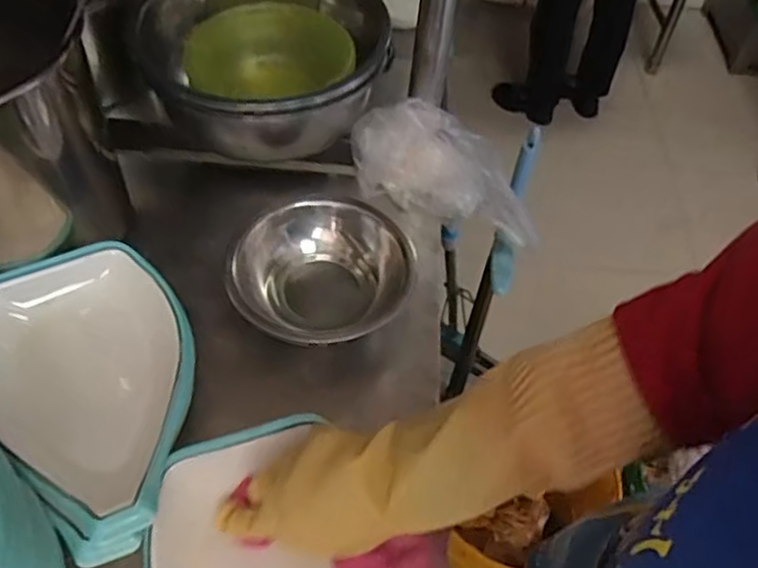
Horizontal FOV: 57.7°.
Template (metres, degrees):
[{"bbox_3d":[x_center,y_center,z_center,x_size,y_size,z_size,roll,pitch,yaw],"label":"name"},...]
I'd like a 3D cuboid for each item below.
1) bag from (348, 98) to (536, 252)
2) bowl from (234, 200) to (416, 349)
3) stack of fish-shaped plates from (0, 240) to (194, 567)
[{"bbox_3d":[0.094,-0.100,0.783,0.273,0.106,0.101,24,47,-30],"label":"bag"},{"bbox_3d":[-0.053,-0.008,0.653,0.165,0.066,0.151,2,51,-3],"label":"bowl"},{"bbox_3d":[-0.226,0.082,0.545,0.159,0.044,0.259,-19,55,-18],"label":"stack of fish-shaped plates"}]

